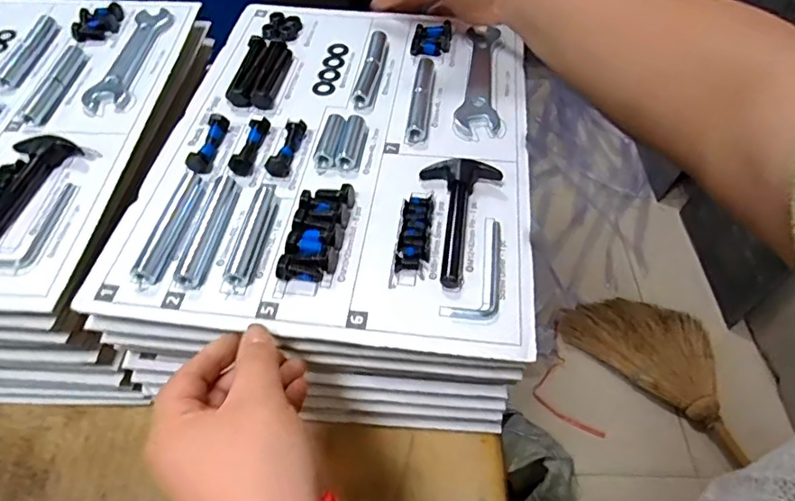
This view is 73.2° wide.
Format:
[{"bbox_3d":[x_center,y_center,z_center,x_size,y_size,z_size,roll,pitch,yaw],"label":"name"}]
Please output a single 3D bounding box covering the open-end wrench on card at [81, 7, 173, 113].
[{"bbox_3d":[-0.244,-0.180,0.492,0.033,0.010,0.149,3,52,0],"label":"open-end wrench on card"}]

